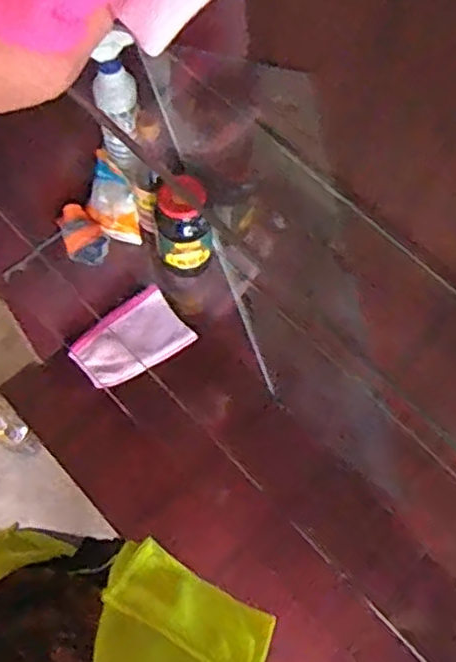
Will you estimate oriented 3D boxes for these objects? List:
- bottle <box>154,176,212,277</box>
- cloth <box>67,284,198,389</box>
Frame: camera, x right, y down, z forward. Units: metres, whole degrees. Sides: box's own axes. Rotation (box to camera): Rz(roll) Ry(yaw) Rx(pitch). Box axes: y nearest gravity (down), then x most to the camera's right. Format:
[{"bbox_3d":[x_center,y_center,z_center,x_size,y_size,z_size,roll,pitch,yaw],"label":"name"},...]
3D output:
[{"bbox_3d":[-0.066,-0.145,1.005,0.083,0.180,0.067,-2,65,-1],"label":"bottle"},{"bbox_3d":[-0.201,0.022,1.388,0.222,0.025,0.152,-33,69,-14],"label":"cloth"}]

